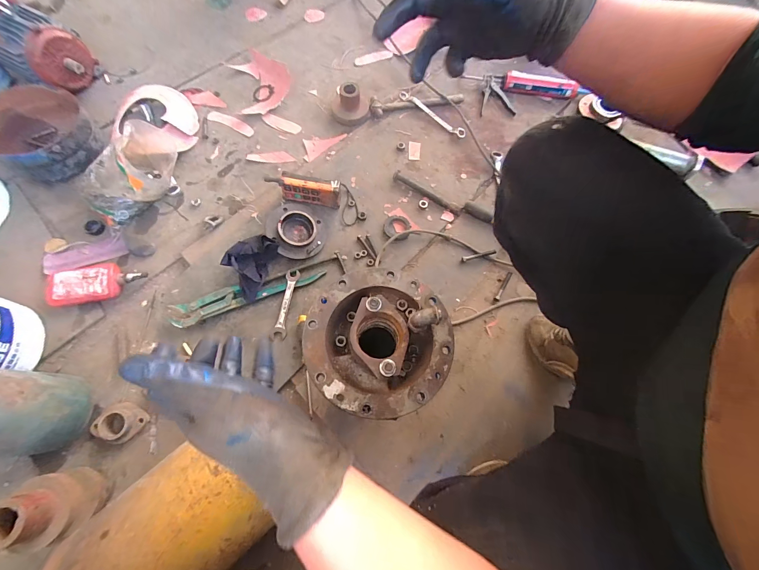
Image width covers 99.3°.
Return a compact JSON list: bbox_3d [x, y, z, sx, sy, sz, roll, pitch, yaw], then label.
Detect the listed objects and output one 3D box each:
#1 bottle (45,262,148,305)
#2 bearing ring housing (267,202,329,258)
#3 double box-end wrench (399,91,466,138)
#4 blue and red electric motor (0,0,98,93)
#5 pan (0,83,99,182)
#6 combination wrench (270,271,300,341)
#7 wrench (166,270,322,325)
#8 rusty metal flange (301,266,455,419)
[{"bbox_3d":[-0.694,-0.007,0.795,0.199,0.049,0.090,-14,70,-8],"label":"bottle"},{"bbox_3d":[-0.216,-0.151,0.855,0.161,0.037,0.161,7,71,-21],"label":"bearing ring housing"},{"bbox_3d":[0.170,-0.558,1.052,0.266,0.023,0.037,38,72,12],"label":"double box-end wrench"},{"bbox_3d":[-1.015,-0.706,0.915,0.251,0.200,0.170,26,70,8],"label":"blue and red electric motor"},{"bbox_3d":[-0.923,-0.408,0.892,0.252,0.122,0.261,1,68,-2],"label":"pan"},{"bbox_3d":[-0.233,0.047,0.797,0.038,0.008,0.176,9,68,1],"label":"combination wrench"},{"bbox_3d":[-0.324,0.024,0.805,0.376,0.023,0.063,-17,70,-9],"label":"wrench"},{"bbox_3d":[0.000,0.087,0.529,0.234,0.100,0.230,-42,76,-16],"label":"rusty metal flange"}]

